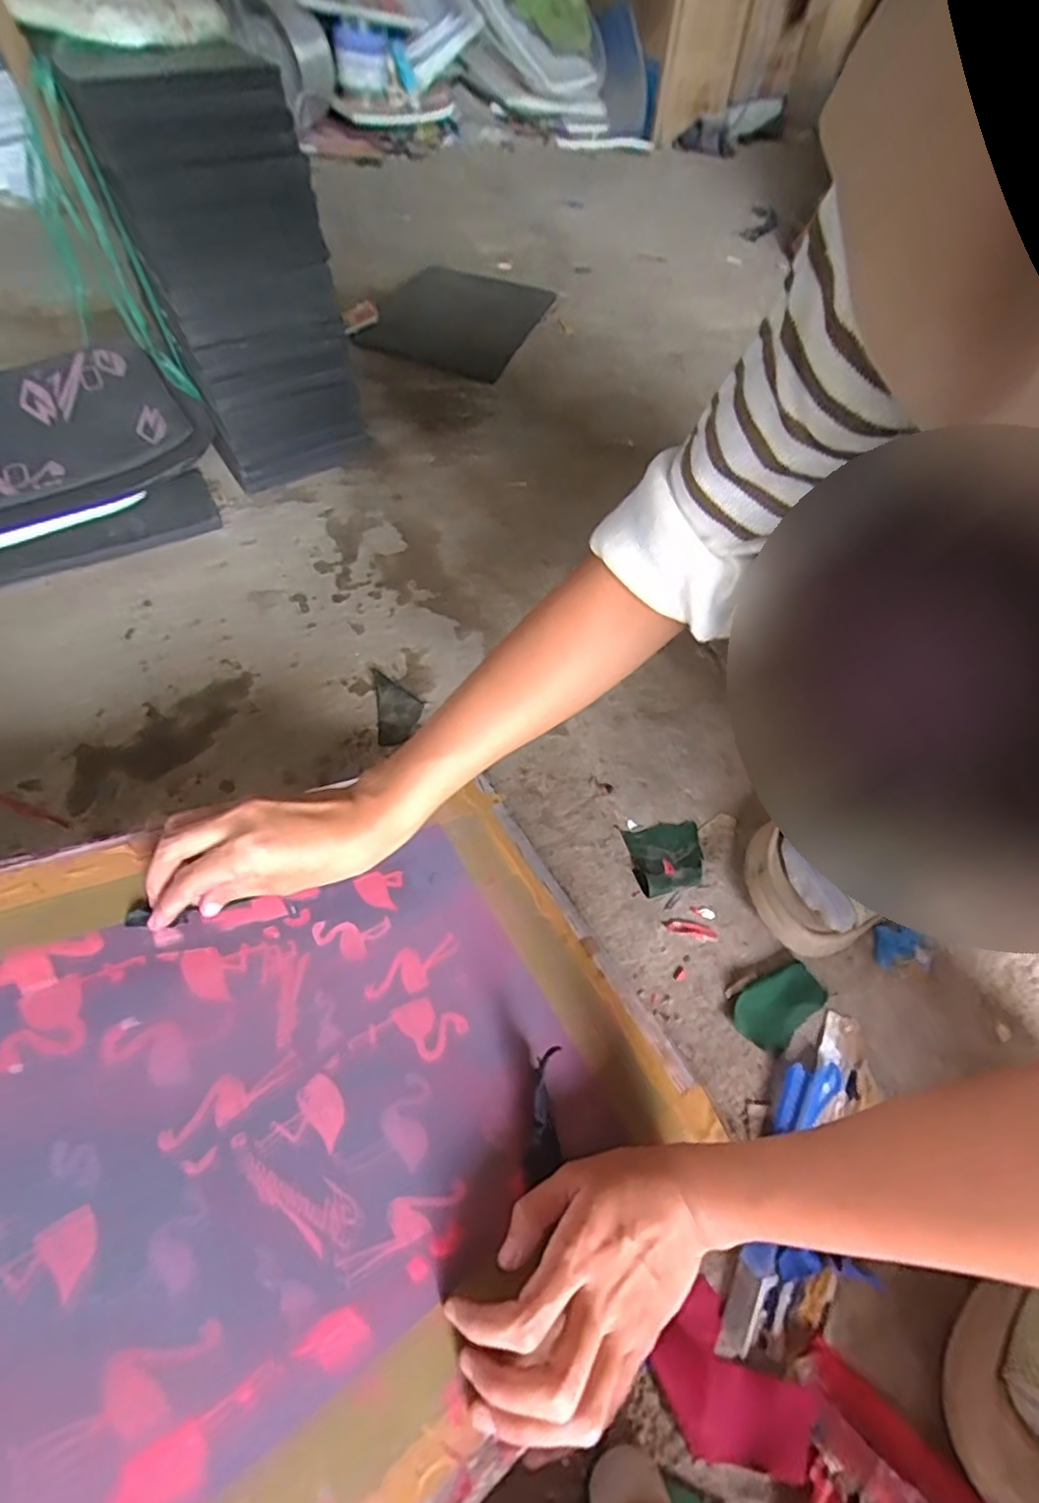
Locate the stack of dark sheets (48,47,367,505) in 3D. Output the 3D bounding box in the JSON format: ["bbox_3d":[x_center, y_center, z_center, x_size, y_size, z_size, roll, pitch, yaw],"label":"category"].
[{"bbox_3d":[-0.278,-0.470,0.662,0.183,0.336,0.149,-26,63,-18],"label":"stack of dark sheets"}]

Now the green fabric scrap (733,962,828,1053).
[{"bbox_3d":[0.188,0.184,0.464,0.066,0.012,0.042,-36,67,-23],"label":"green fabric scrap"}]

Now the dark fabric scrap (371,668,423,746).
[{"bbox_3d":[-0.113,-0.046,0.592,0.040,0.010,0.084,-7,59,-8],"label":"dark fabric scrap"}]

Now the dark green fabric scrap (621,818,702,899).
[{"bbox_3d":[0.124,0.085,0.524,0.061,0.010,0.058,-11,60,-11],"label":"dark green fabric scrap"}]

